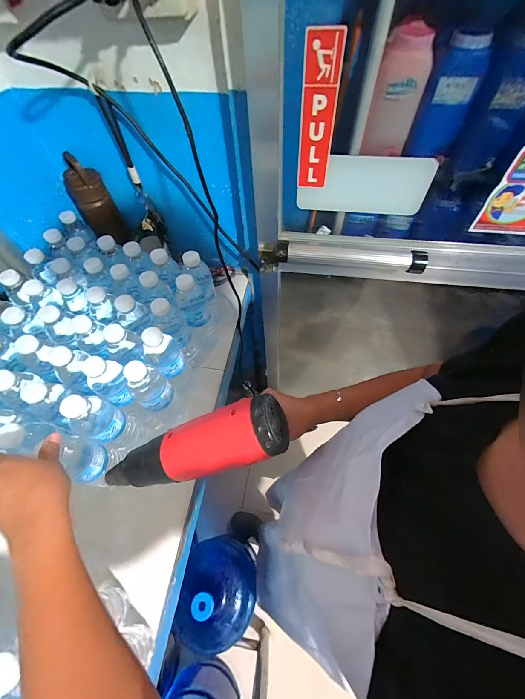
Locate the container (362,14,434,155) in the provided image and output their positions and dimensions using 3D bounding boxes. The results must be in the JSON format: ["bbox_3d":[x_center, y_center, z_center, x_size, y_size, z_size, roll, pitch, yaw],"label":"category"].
[{"bbox_3d":[0.520,-0.971,1.097,0.185,0.389,0.144,7,60,7],"label":"container"}]

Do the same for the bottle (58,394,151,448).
[{"bbox_3d":[-0.262,0.117,0.476,0.070,0.193,0.070,-1,60,2],"label":"bottle"}]

